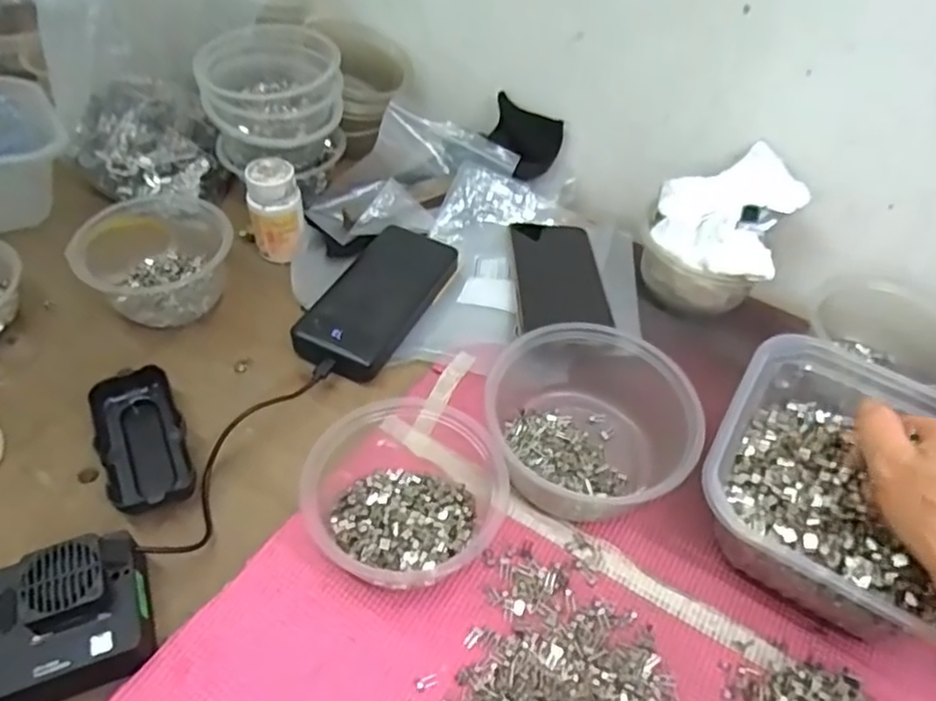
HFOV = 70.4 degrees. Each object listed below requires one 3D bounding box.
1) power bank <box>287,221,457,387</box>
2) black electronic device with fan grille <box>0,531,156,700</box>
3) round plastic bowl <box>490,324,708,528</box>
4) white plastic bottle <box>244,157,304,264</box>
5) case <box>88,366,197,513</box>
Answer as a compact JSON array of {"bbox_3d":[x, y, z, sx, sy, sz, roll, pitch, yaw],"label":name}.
[{"bbox_3d":[-0.074,-0.047,0.551,0.075,0.024,0.162,23,50,14],"label":"power bank"},{"bbox_3d":[-0.220,0.147,0.361,0.079,0.044,0.069,-17,52,-19],"label":"black electronic device with fan grille"},{"bbox_3d":[0.082,0.040,0.455,0.133,0.062,0.153,8,48,1],"label":"round plastic bowl"},{"bbox_3d":[-0.165,-0.118,0.572,0.044,0.078,0.044,-11,51,-15],"label":"white plastic bottle"},{"bbox_3d":[-0.221,0.062,0.453,0.053,0.024,0.108,-23,55,-23],"label":"case"}]

